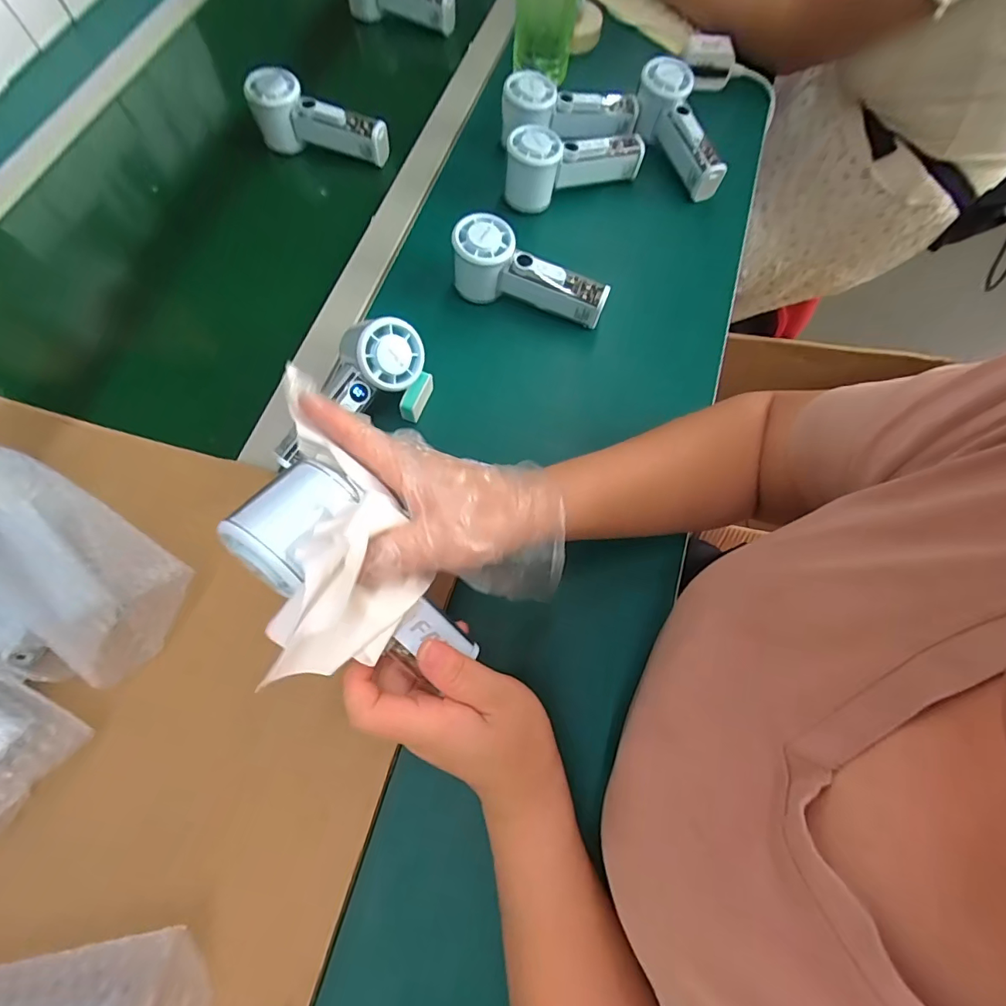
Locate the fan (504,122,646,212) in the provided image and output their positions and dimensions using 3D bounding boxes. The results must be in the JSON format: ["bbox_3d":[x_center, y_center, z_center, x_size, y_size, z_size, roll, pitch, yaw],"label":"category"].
[{"bbox_3d":[0.074,-0.374,0.527,0.157,0.060,0.051,-24,71,-9],"label":"fan"}]

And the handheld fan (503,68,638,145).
[{"bbox_3d":[0.074,-0.440,0.561,0.155,0.066,0.050,-8,69,-19],"label":"handheld fan"}]

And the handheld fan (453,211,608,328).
[{"bbox_3d":[0.024,-0.218,0.475,0.153,0.062,0.053,21,70,-6],"label":"handheld fan"}]

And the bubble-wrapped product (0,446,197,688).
[{"bbox_3d":[-0.315,0.028,0.340,0.192,0.058,0.092,40,74,0],"label":"bubble-wrapped product"}]

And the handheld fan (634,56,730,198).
[{"bbox_3d":[0.202,-0.419,0.554,0.056,0.051,0.158,-23,84,-8],"label":"handheld fan"}]

